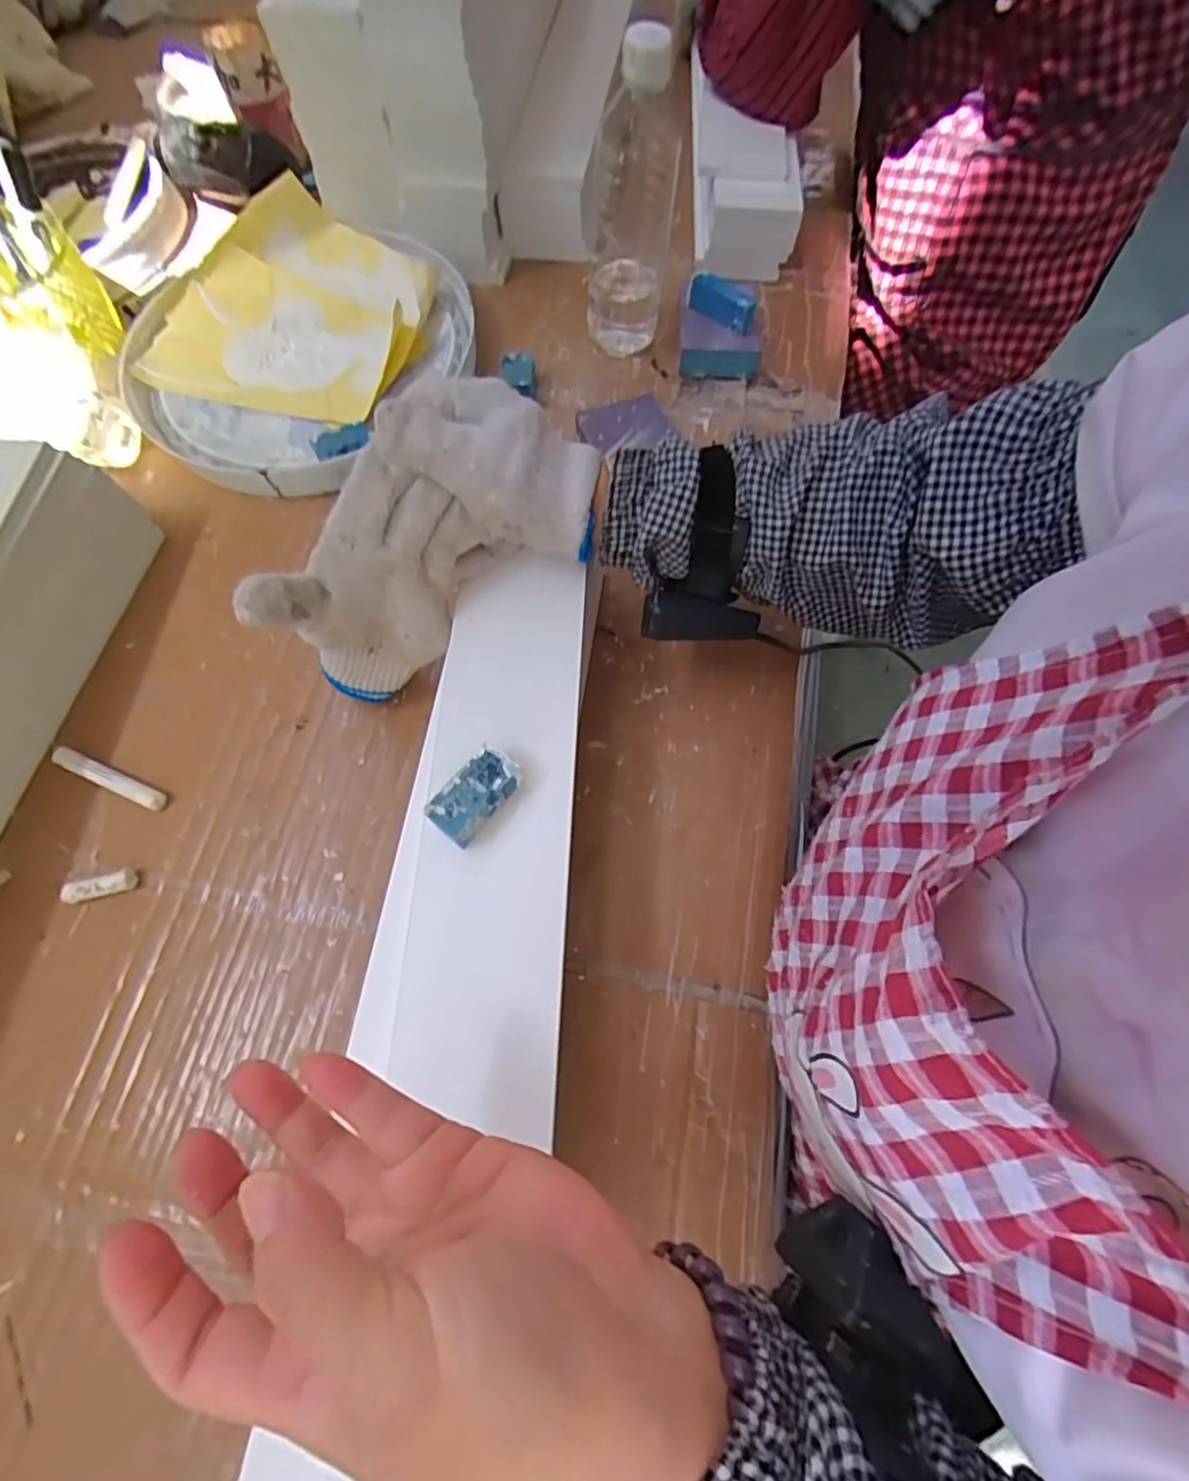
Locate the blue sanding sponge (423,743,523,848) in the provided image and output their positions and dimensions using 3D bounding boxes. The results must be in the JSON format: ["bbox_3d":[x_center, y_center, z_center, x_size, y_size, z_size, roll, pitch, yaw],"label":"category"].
[{"bbox_3d":[-0.063,0.029,0.336,0.025,0.019,0.050,37,74,16],"label":"blue sanding sponge"}]

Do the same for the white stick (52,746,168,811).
[{"bbox_3d":[-0.342,0.026,0.443,0.094,0.011,0.014,22,71,10],"label":"white stick"}]

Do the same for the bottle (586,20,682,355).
[{"bbox_3d":[0.029,-0.426,0.508,0.070,0.208,0.058,3,69,3],"label":"bottle"}]

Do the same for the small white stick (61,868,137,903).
[{"bbox_3d":[-0.328,0.096,0.417,0.045,0.011,0.015,-11,69,-2],"label":"small white stick"}]

